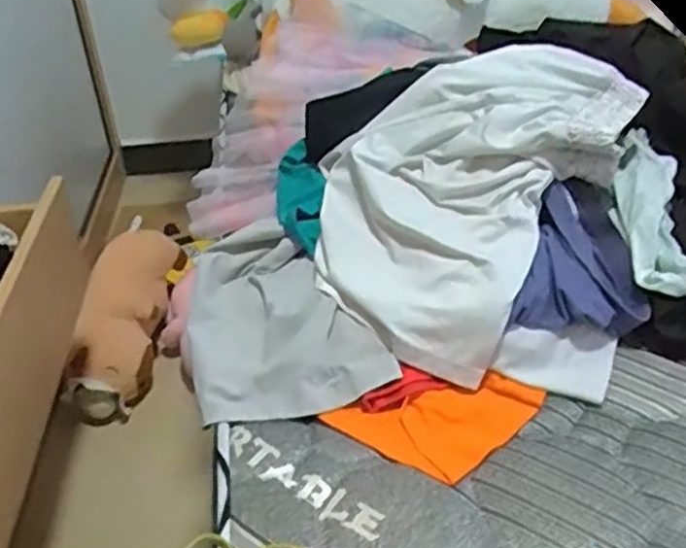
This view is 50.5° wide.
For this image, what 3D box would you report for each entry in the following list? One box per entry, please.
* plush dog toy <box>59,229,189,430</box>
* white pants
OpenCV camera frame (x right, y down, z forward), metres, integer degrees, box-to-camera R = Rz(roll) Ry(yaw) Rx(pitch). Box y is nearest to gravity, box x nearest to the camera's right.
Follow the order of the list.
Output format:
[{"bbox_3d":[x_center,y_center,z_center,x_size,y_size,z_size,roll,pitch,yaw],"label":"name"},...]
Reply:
[{"bbox_3d":[-0.421,0.092,1.398,0.139,0.124,0.400,2,59,8],"label":"plush dog toy"},{"bbox_3d":[0.135,-0.107,0.760,0.256,0.141,0.401,25,44,34],"label":"white pants"}]

